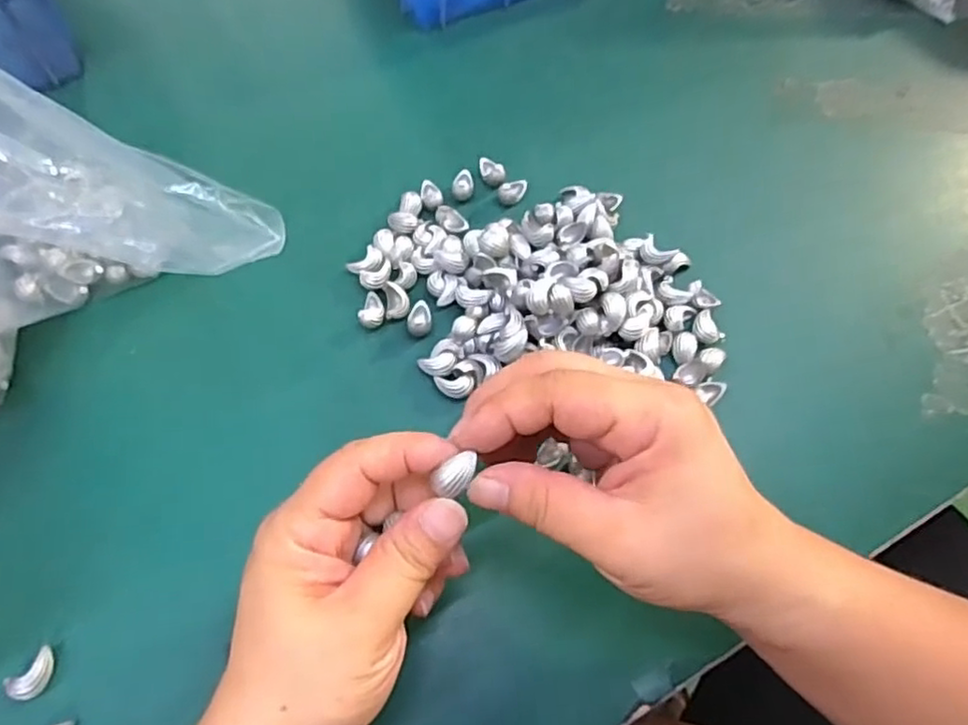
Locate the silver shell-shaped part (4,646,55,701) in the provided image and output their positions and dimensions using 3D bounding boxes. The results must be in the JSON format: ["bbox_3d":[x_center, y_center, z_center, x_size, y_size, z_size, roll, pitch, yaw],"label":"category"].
[{"bbox_3d":[-0.188,0.132,0.272,0.013,0.009,0.021,40,70,15],"label":"silver shell-shaped part"}]

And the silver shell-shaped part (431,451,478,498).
[{"bbox_3d":[-0.009,0.039,0.225,0.016,0.005,0.009,-39,73,-18],"label":"silver shell-shaped part"}]

